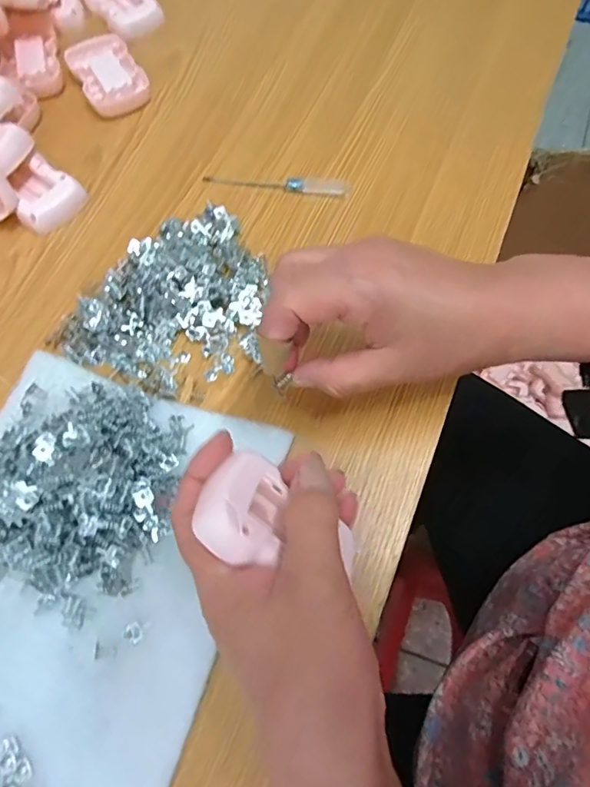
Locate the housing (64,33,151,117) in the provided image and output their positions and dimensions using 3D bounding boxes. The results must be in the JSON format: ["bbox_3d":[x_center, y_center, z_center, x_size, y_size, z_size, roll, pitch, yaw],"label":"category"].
[{"bbox_3d":[-0.170,-0.290,0.448,0.054,0.013,0.085,-28,70,-10],"label":"housing"}]

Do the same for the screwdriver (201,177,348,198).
[{"bbox_3d":[-0.015,-0.171,0.396,0.117,0.006,0.013,4,68,3],"label":"screwdriver"}]

